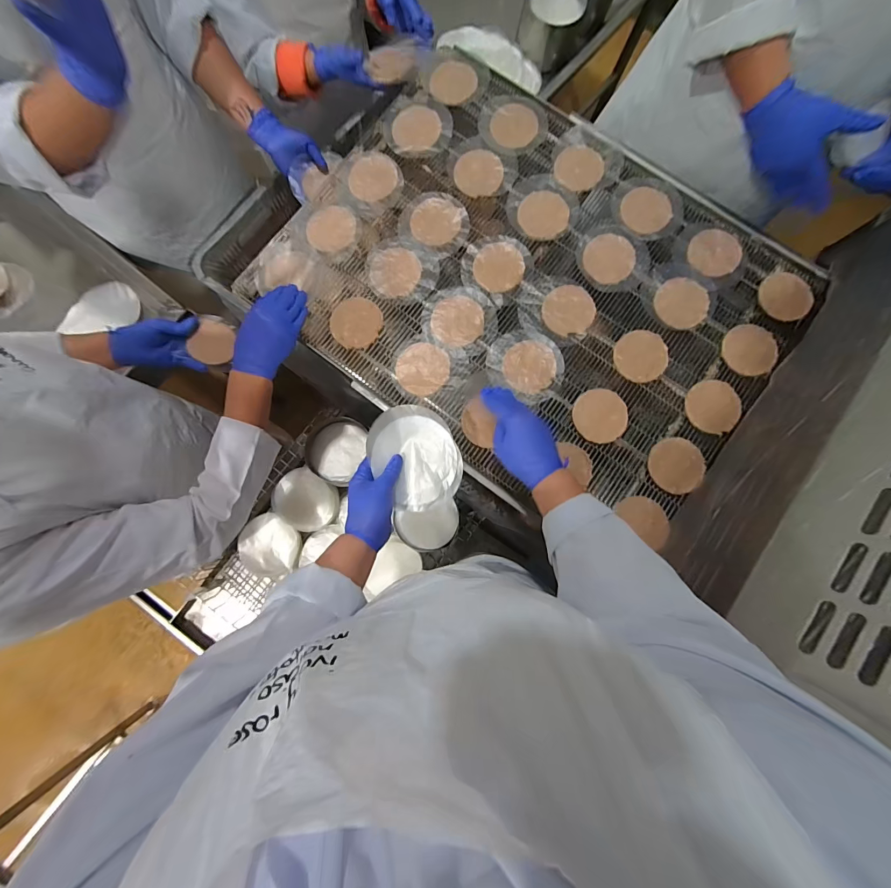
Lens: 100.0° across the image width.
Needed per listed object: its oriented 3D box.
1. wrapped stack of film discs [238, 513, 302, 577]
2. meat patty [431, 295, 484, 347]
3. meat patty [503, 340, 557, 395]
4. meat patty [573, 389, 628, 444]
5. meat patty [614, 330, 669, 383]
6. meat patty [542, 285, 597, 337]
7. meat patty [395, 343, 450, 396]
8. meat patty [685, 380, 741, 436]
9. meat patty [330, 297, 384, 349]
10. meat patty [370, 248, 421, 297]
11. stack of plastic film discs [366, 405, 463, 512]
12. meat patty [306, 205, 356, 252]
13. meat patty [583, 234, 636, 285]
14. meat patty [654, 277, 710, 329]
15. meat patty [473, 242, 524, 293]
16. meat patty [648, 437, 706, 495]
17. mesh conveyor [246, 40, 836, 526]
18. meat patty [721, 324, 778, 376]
[{"bbox_3d":[-0.395,0.228,0.851,0.137,0.037,0.137,-2,85,-3],"label":"wrapped stack of film discs"},{"bbox_3d":[0.020,-0.202,0.612,0.084,0.004,0.082,0,82,0],"label":"meat patty"},{"bbox_3d":[0.135,-0.123,0.600,0.081,0.010,0.085,-2,82,0],"label":"meat patty"},{"bbox_3d":[0.245,-0.045,0.589,0.079,0.006,0.084,0,82,0],"label":"meat patty"},{"bbox_3d":[0.316,-0.142,0.603,0.084,0.007,0.082,0,82,0],"label":"meat patty"},{"bbox_3d":[0.204,-0.220,0.616,0.084,0.006,0.084,0,82,0],"label":"meat patty"},{"bbox_3d":[-0.036,-0.120,0.599,0.084,0.008,0.082,1,82,1],"label":"meat patty"},{"bbox_3d":[0.423,-0.061,0.590,0.080,0.011,0.078,0,82,0],"label":"meat patty"},{"bbox_3d":[-0.146,-0.199,0.615,0.082,0.005,0.086,-2,82,0],"label":"meat patty"},{"bbox_3d":[-0.083,-0.288,0.624,0.079,0.004,0.084,0,82,0],"label":"meat patty"},{"bbox_3d":[-0.040,0.016,0.527,0.114,0.021,0.144,-28,82,-3],"label":"stack of plastic film discs"},{"bbox_3d":[-0.196,-0.369,0.641,0.082,0.013,0.090,0,82,0],"label":"meat patty"},{"bbox_3d":[0.274,-0.311,0.626,0.082,0.009,0.082,0,82,0],"label":"meat patty"},{"bbox_3d":[0.392,-0.234,0.617,0.086,0.004,0.084,0,82,0],"label":"meat patty"},{"bbox_3d":[0.090,-0.296,0.626,0.084,0.005,0.079,0,82,0],"label":"meat patty"},{"bbox_3d":[0.353,0.031,0.573,0.076,0.015,0.081,0,82,0],"label":"meat patty"},{"bbox_3d":[0.136,-0.286,0.627,0.811,0.032,0.604,34,83,5],"label":"mesh conveyor"},{"bbox_3d":[0.488,-0.151,0.598,0.078,0.016,0.075,0,82,0],"label":"meat patty"}]

